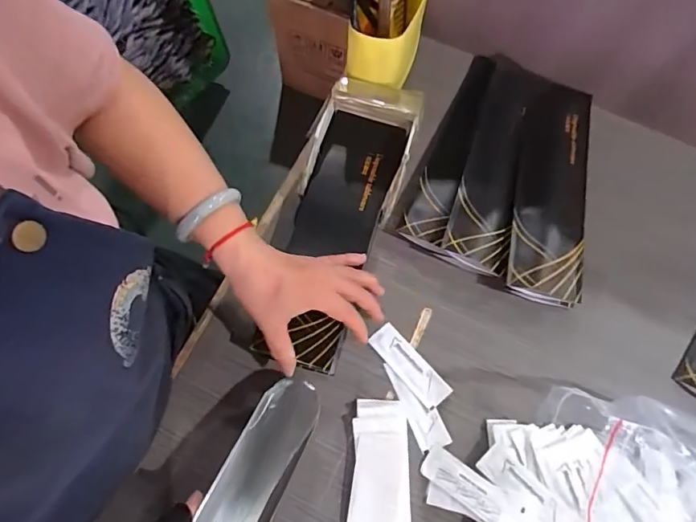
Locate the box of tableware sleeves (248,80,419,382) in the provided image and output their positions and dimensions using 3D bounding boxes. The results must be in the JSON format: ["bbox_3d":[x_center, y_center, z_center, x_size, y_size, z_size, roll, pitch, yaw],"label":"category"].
[{"bbox_3d":[-0.008,-0.042,0.494,0.103,0.046,0.301,14,77,4],"label":"box of tableware sleeves"}]

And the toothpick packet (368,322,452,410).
[{"bbox_3d":[0.061,0.105,0.469,0.031,0.008,0.091,-39,75,-14],"label":"toothpick packet"}]

